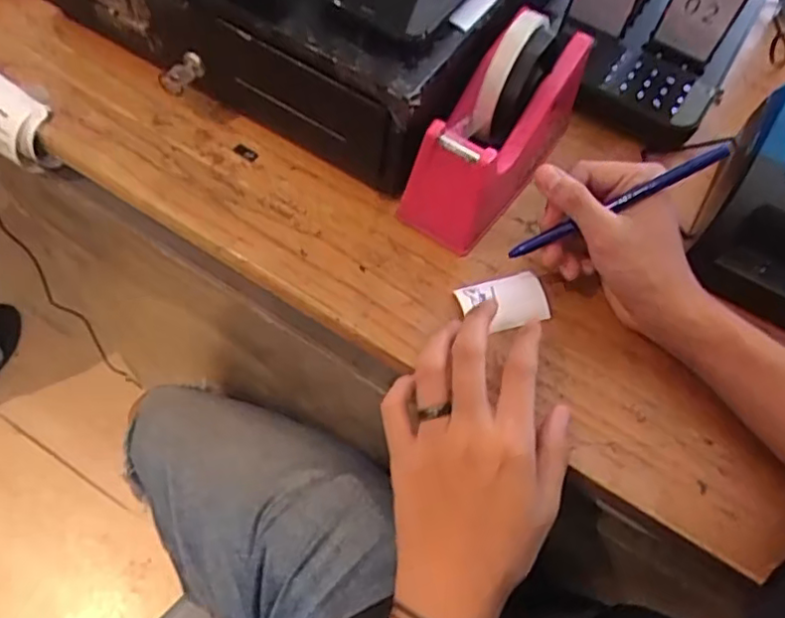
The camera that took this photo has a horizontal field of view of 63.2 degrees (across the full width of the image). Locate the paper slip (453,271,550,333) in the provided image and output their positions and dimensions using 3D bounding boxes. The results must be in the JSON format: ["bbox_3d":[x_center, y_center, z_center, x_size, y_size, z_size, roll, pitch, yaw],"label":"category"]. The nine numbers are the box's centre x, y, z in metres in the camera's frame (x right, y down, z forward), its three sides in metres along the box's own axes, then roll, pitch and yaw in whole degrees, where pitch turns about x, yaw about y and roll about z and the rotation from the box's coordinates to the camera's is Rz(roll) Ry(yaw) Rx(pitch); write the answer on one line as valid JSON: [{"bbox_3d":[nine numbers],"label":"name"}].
[{"bbox_3d":[0.072,-0.006,0.418,0.059,0.004,0.034,-12,67,-15],"label":"paper slip"}]

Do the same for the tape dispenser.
[{"bbox_3d":[0.071,-0.123,0.422,0.055,0.109,0.144,34,63,12],"label":"tape dispenser"}]

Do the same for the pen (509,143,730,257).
[{"bbox_3d":[0.133,-0.063,0.382,0.135,0.010,0.007,-25,61,14],"label":"pen"}]

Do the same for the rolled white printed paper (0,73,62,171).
[{"bbox_3d":[-0.284,-0.139,0.478,0.077,0.046,0.041,32,63,11],"label":"rolled white printed paper"}]

